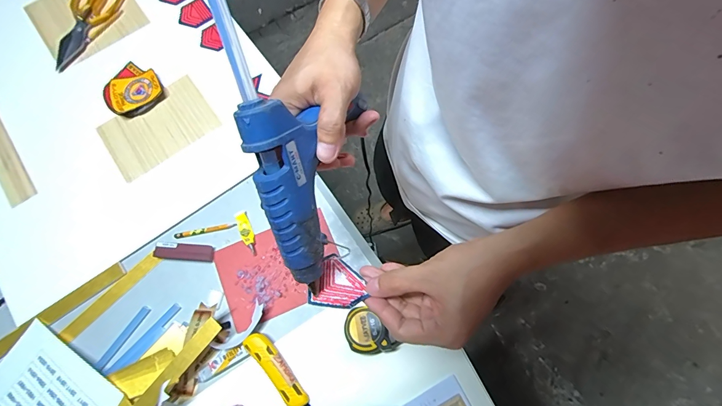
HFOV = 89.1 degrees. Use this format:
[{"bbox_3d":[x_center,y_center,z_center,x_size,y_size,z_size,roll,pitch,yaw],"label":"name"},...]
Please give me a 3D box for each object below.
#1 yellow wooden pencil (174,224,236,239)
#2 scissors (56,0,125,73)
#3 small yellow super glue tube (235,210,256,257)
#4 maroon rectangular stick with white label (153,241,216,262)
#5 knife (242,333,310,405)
[{"bbox_3d":[-0.265,0.047,0.624,0.100,0.005,0.012,-11,72,-2],"label":"yellow wooden pencil"},{"bbox_3d":[-0.569,-0.372,0.740,0.100,0.013,0.222,20,74,7],"label":"scissors"},{"bbox_3d":[-0.193,0.048,0.620,0.022,0.015,0.081,-24,73,-6],"label":"small yellow super glue tube"},{"bbox_3d":[-0.295,0.081,0.610,0.094,0.011,0.027,5,73,3],"label":"maroon rectangular stick with white label"},{"bbox_3d":[-0.120,0.255,0.547,0.034,0.020,0.144,-41,76,-11],"label":"knife"}]

